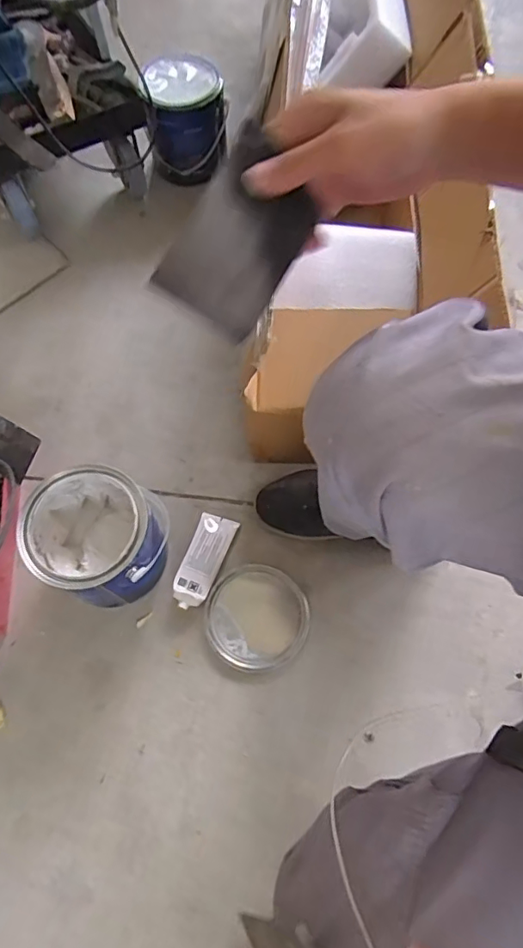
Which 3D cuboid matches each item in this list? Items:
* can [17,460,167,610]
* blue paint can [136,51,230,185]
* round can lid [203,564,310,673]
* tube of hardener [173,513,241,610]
[{"bbox_3d":[-0.207,0.085,0.689,0.150,0.156,0.145,2,68,-4],"label":"can"},{"bbox_3d":[-0.141,-0.669,1.023,0.149,0.163,0.144,0,67,0],"label":"blue paint can"},{"bbox_3d":[-0.006,0.194,0.725,0.135,0.015,0.135,0,67,0],"label":"round can lid"},{"bbox_3d":[-0.083,0.119,0.748,0.055,0.025,0.136,21,69,8],"label":"tube of hardener"}]

